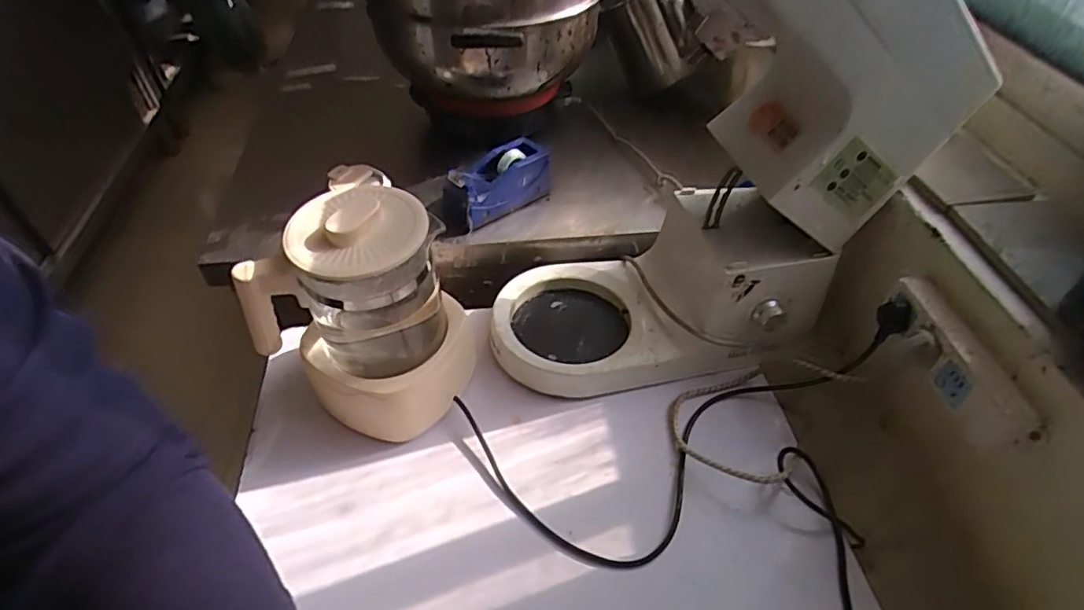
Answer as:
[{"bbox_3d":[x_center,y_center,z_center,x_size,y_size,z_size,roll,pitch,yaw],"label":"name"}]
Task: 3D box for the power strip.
[{"bbox_3d":[0.365,0.052,0.535,0.043,0.050,0.171,-7,46,-6],"label":"power strip"}]

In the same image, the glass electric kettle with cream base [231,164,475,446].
[{"bbox_3d":[-0.178,0.014,0.614,0.170,0.248,0.144,15,48,16],"label":"glass electric kettle with cream base"}]

